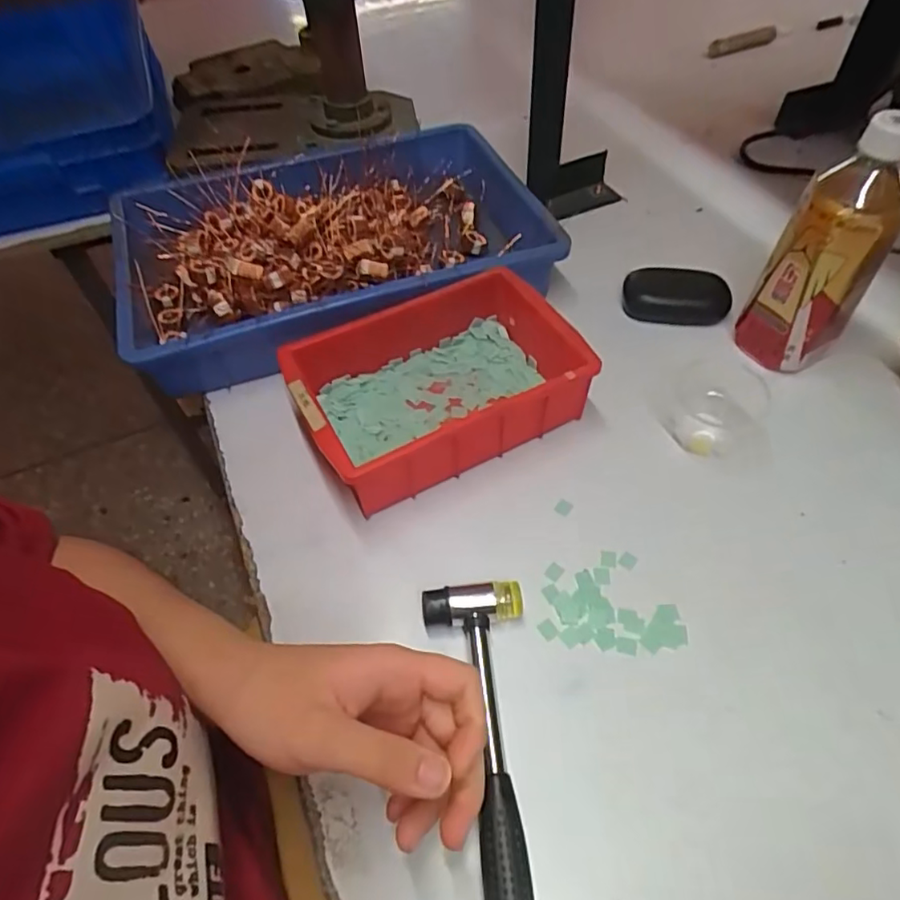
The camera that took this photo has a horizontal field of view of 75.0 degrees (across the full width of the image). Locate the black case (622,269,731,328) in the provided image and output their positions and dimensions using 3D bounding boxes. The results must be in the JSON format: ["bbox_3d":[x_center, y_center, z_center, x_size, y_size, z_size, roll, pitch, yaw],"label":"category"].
[{"bbox_3d":[0.200,-0.138,0.520,0.089,0.026,0.040,6,52,6],"label":"black case"}]

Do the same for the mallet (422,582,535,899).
[{"bbox_3d":[0.015,0.180,0.295,0.056,0.021,0.232,-1,51,0],"label":"mallet"}]

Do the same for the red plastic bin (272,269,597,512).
[{"bbox_3d":[-0.011,-0.046,0.442,0.198,0.072,0.132,-25,55,-18],"label":"red plastic bin"}]

